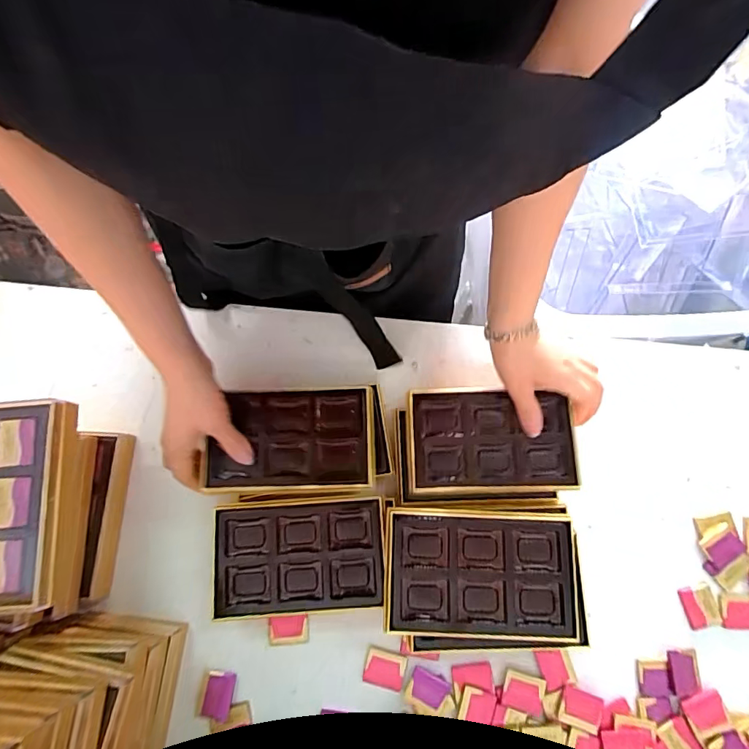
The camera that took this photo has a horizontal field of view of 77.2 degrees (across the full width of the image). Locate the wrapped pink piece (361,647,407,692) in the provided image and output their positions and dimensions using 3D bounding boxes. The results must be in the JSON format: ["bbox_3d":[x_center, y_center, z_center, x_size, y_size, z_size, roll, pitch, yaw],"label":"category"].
[{"bbox_3d":[0.010,0.295,0.468,0.040,0.004,0.033,13,76,4],"label":"wrapped pink piece"}]

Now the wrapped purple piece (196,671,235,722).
[{"bbox_3d":[-0.155,0.316,0.461,0.030,0.005,0.040,8,76,3],"label":"wrapped purple piece"}]

